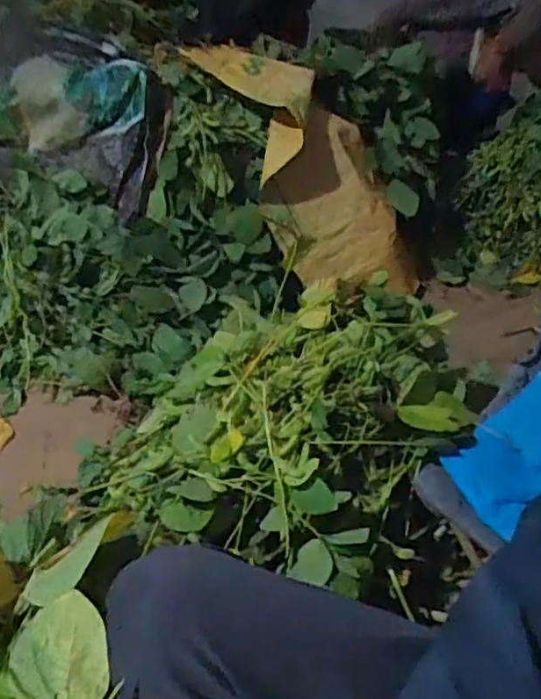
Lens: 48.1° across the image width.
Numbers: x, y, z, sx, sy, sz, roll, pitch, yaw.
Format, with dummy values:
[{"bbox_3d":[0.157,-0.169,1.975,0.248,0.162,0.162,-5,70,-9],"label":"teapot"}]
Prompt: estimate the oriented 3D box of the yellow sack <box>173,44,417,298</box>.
[{"bbox_3d":[0.092,-0.430,1.584,0.268,0.851,0.335,-22,25,34],"label":"yellow sack"}]

